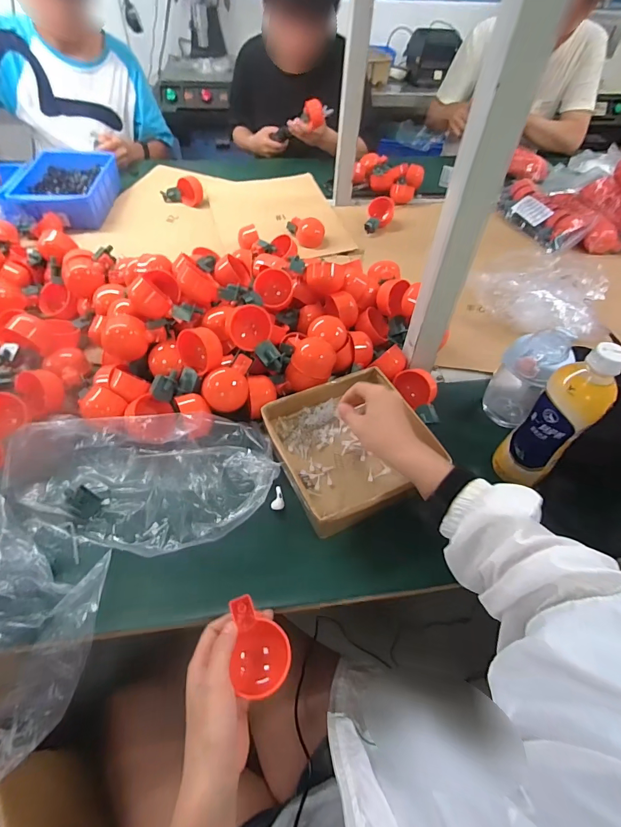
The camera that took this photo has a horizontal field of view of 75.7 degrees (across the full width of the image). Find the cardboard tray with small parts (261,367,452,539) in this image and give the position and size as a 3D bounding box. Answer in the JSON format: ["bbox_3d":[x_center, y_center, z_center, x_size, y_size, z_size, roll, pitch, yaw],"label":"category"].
[{"bbox_3d":[0.064,0.040,0.542,0.216,0.048,0.203,-18,55,-17],"label":"cardboard tray with small parts"}]

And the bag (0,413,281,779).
[{"bbox_3d":[-0.253,0.118,0.482,0.267,0.137,0.403,37,59,23],"label":"bag"}]

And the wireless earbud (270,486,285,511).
[{"bbox_3d":[-0.042,0.106,0.510,0.017,0.012,0.034,0,52,-3],"label":"wireless earbud"}]

